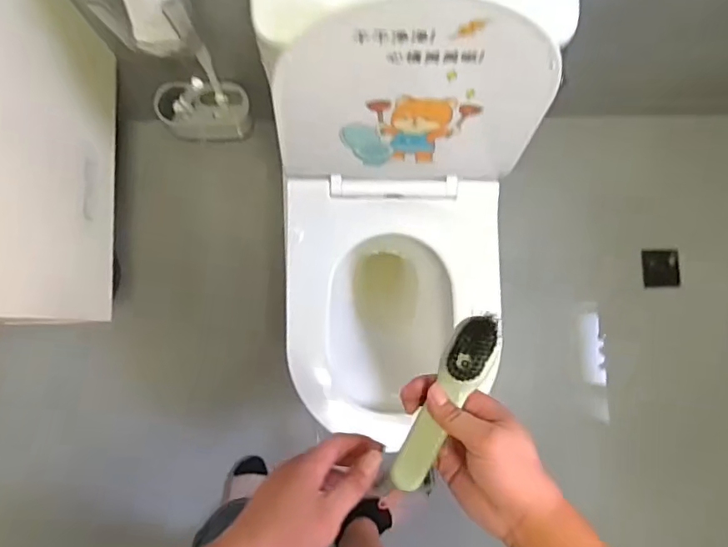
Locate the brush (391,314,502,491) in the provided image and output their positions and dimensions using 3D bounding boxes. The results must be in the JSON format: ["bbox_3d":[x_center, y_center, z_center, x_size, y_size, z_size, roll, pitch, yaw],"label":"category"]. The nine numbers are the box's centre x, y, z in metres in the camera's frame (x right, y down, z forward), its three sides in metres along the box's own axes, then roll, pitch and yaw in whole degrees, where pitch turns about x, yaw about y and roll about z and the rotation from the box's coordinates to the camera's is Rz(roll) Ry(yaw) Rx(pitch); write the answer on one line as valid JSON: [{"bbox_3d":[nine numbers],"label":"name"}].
[{"bbox_3d":[0.074,0.111,0.499,0.042,0.021,0.160,27,86,0],"label":"brush"}]

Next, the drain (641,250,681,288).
[{"bbox_3d":[0.748,-0.012,1.438,0.092,0.019,0.092,-2,93,3],"label":"drain"}]

